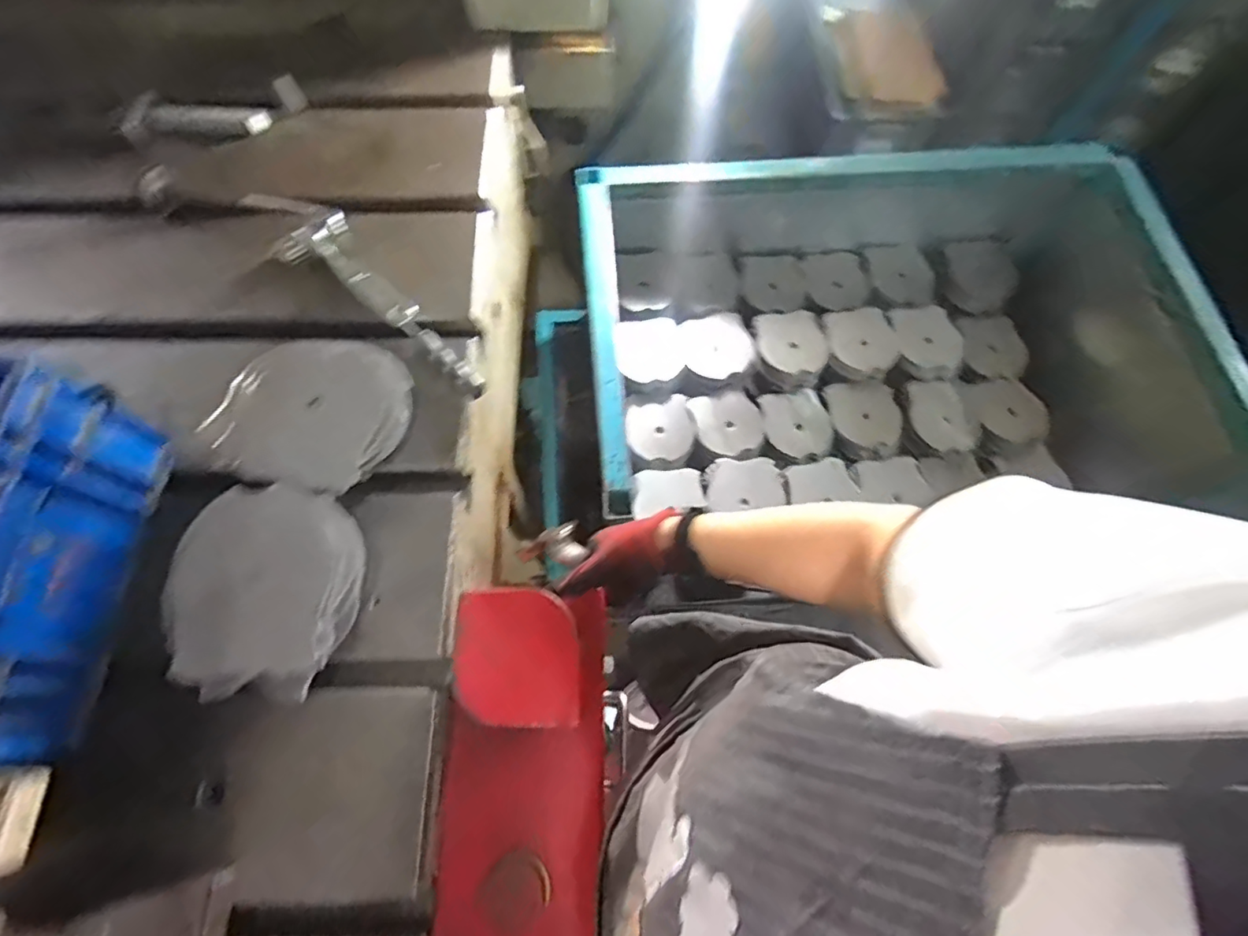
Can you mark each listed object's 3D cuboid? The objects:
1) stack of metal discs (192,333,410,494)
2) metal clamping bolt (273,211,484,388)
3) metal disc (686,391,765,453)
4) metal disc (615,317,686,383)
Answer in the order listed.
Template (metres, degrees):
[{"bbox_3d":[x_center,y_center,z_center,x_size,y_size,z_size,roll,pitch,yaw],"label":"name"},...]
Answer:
[{"bbox_3d":[-0.314,-0.053,0.580,0.159,0.066,0.159,12,70,4],"label":"stack of metal discs"},{"bbox_3d":[-0.300,-0.190,0.675,0.094,0.038,0.338,-38,74,-13],"label":"metal clamping bolt"},{"bbox_3d":[0.201,-0.087,1.096,0.124,0.024,0.117,0,69,0],"label":"metal disc"},{"bbox_3d":[0.048,-0.237,1.144,0.127,0.014,0.124,-10,101,-3],"label":"metal disc"}]

